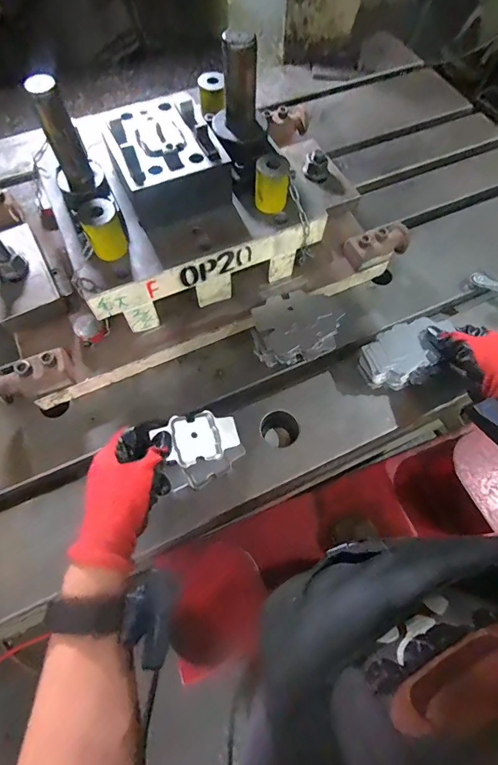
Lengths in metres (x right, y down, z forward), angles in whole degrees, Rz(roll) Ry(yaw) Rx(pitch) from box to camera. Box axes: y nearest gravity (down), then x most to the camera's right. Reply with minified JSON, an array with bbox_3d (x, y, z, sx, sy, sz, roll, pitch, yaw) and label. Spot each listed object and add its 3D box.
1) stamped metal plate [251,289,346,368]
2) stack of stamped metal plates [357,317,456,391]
[{"bbox_3d":[0.067,-0.078,0.523,0.127,0.026,0.095,-18,84,-11],"label":"stamped metal plate"},{"bbox_3d":[0.217,-0.038,0.522,0.130,0.041,0.072,-18,67,-8],"label":"stack of stamped metal plates"}]

